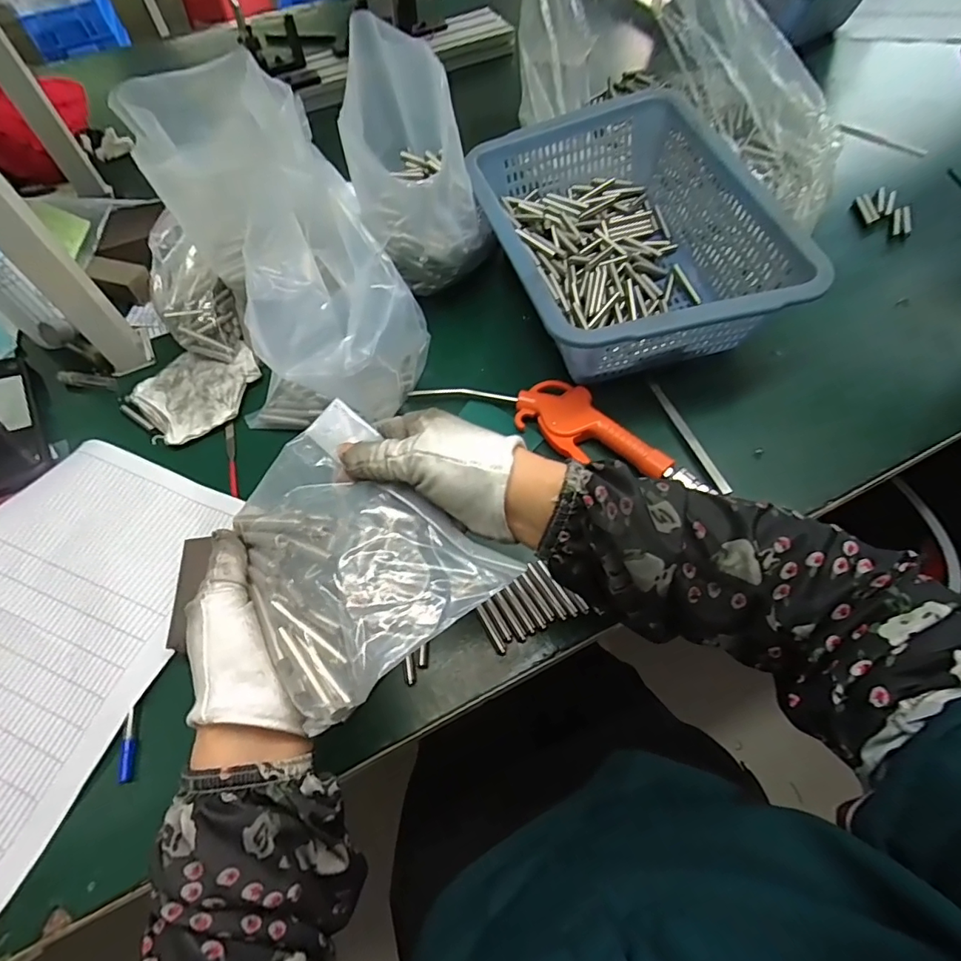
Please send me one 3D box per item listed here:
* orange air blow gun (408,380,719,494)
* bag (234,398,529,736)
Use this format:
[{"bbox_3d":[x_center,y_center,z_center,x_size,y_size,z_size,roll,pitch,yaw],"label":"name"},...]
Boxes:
[{"bbox_3d":[0.064,-0.058,0.433,0.240,0.022,0.066,23,67,14],"label":"orange air blow gun"},{"bbox_3d":[-0.068,0.035,0.270,0.119,0.028,0.133,-38,67,-15],"label":"bag"}]

